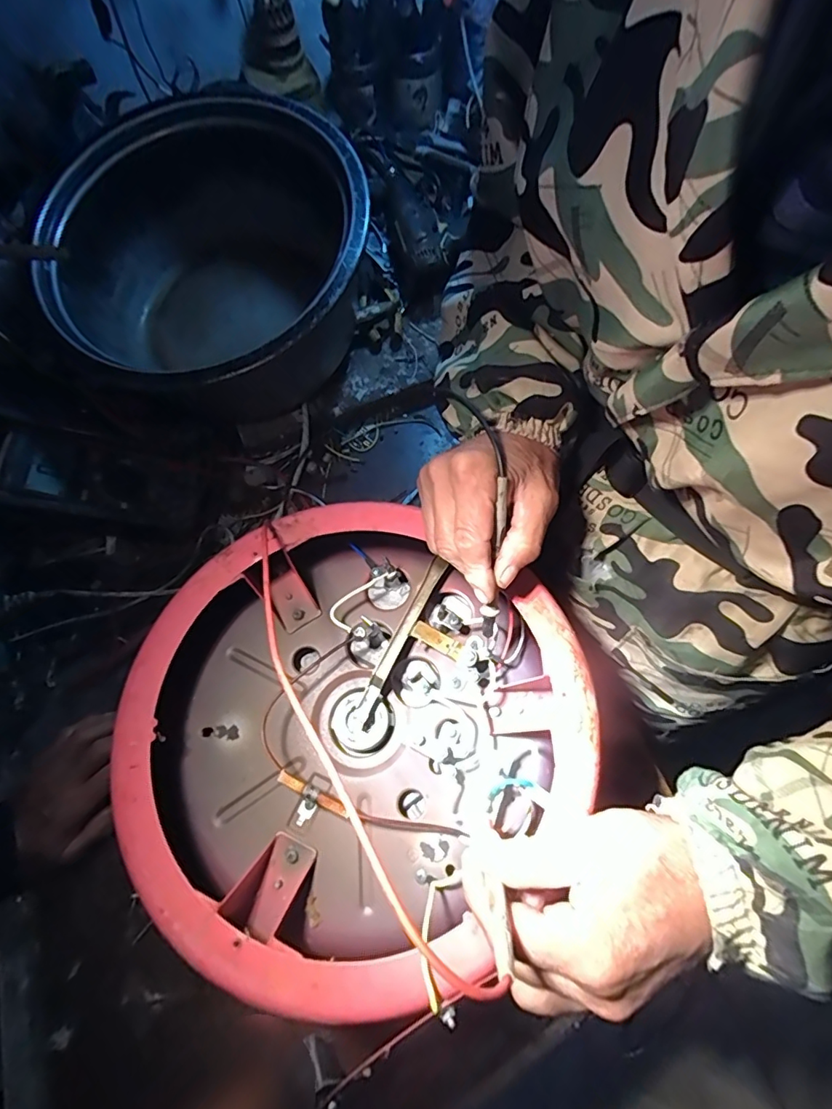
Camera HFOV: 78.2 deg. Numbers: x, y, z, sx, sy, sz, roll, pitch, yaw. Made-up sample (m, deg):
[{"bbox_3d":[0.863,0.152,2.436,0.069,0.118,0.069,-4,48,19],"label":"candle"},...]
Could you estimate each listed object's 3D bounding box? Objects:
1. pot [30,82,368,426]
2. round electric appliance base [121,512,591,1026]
[{"bbox_3d":[-0.215,-0.307,0.590,0.332,0.195,0.325,0,69,0],"label":"pot"},{"bbox_3d":[-0.049,0.113,0.356,0.280,0.067,0.281,38,74,14],"label":"round electric appliance base"}]

